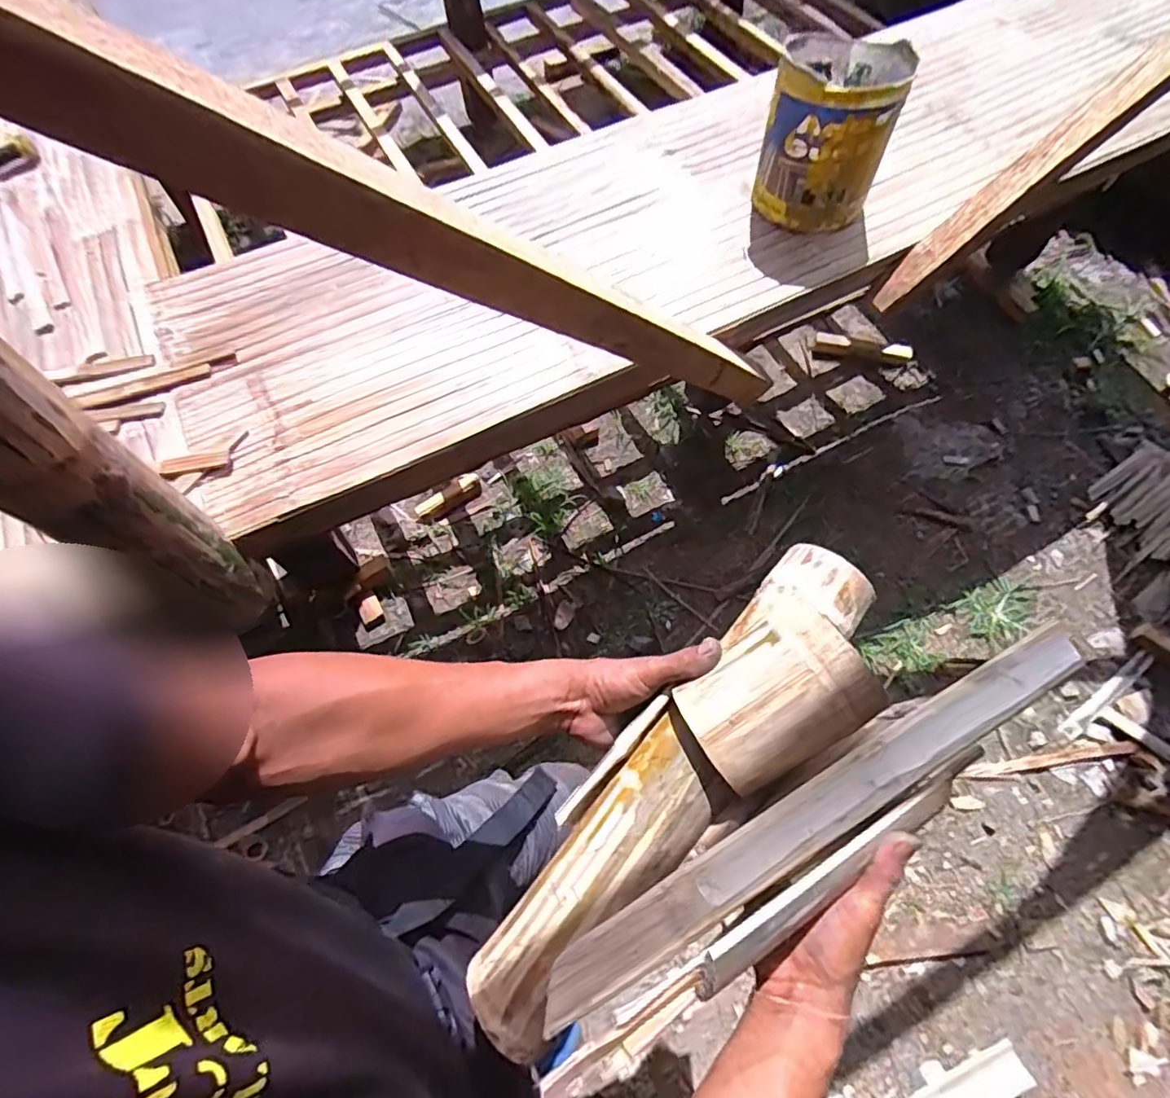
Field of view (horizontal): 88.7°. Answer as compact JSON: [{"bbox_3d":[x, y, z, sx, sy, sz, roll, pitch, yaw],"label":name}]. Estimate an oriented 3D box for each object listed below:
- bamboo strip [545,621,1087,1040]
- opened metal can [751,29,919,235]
[{"bbox_3d":[0.165,0.171,0.400,0.427,0.009,0.037,-28,64,-11],"label":"bamboo strip"},{"bbox_3d":[0.343,-0.588,0.855,0.159,0.184,0.188,18,64,12],"label":"opened metal can"}]

